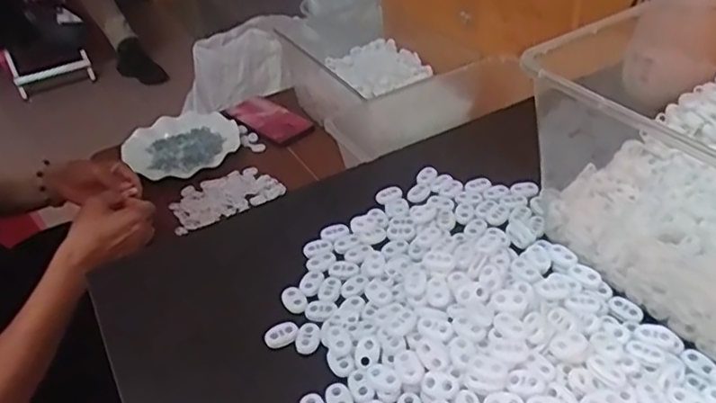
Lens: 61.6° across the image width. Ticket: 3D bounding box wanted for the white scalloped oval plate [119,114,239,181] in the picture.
[{"bbox_3d":[-0.295,-0.098,0.995,0.172,0.025,0.207,-27,43,-22],"label":"white scalloped oval plate"}]

